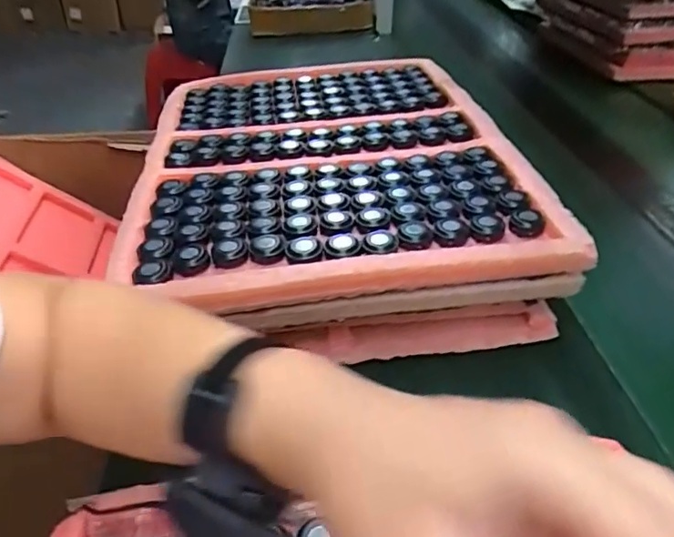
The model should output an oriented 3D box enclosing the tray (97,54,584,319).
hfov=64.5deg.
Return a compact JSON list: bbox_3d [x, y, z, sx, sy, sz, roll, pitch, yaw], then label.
[{"bbox_3d":[-0.019,-0.142,0.599,0.370,0.034,0.506,-6,35,-6],"label":"tray"}]

